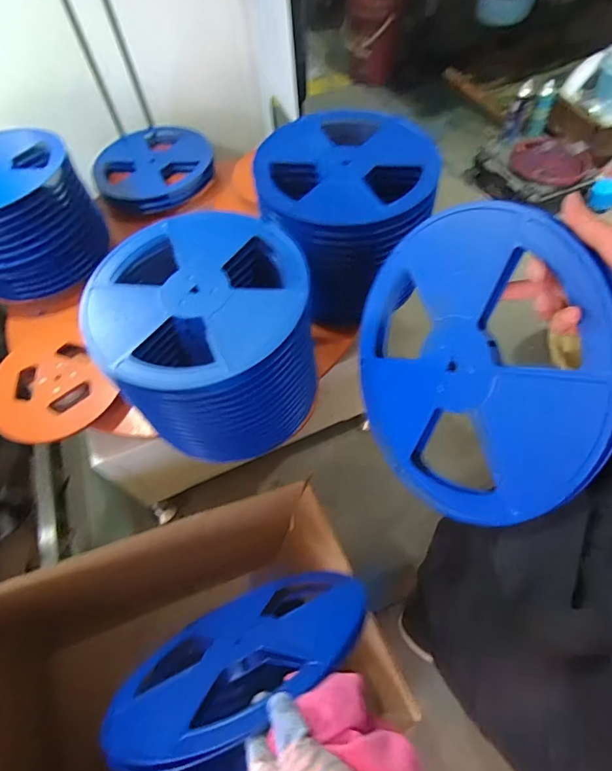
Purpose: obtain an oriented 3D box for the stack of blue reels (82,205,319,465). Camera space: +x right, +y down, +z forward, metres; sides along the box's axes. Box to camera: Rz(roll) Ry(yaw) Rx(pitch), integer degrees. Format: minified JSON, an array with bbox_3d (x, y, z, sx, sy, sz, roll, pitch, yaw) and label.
[{"bbox_3d":[-0.156,-0.080,0.730,0.309,0.245,0.316,29,66,19],"label":"stack of blue reels"}]

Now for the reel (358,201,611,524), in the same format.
[{"bbox_3d":[0.160,-0.017,0.465,0.017,0.314,0.310,-4,31,-27],"label":"reel"}]

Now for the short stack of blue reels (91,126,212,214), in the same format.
[{"bbox_3d":[-0.418,-0.610,1.210,0.316,0.059,0.339,-21,61,-9],"label":"short stack of blue reels"}]

